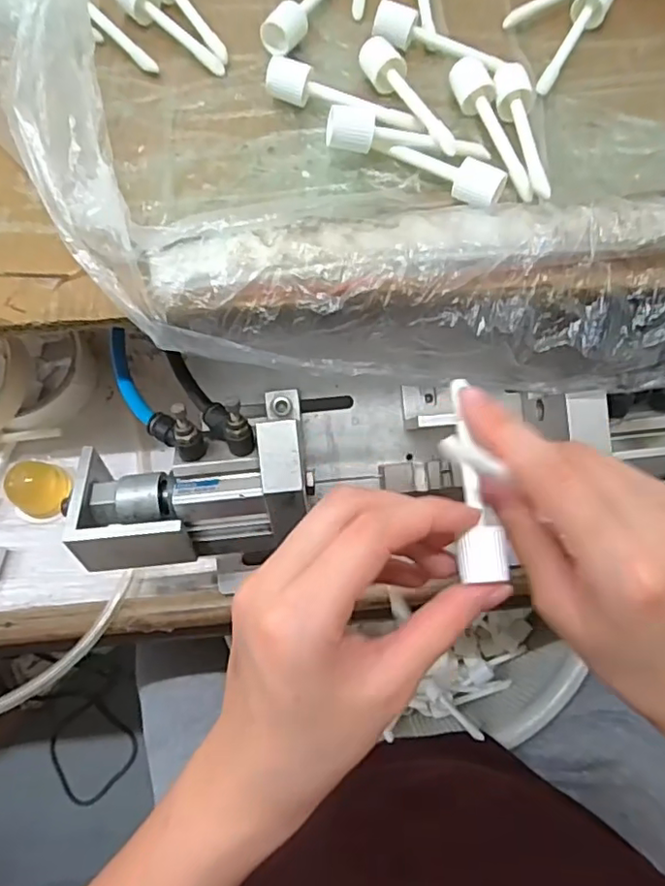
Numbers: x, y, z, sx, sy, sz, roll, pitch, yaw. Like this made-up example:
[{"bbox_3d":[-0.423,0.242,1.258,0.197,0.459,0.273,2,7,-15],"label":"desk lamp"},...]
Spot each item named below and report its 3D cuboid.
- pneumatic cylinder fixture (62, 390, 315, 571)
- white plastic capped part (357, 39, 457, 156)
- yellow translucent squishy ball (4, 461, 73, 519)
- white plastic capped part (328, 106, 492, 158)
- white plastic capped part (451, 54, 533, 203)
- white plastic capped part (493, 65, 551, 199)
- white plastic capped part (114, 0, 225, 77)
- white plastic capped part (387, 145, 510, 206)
[{"bbox_3d":[-0.078,0.016,0.313,0.131,0.061,0.084,-12,73,-2],"label":"pneumatic cylinder fixture"},{"bbox_3d":[0.041,-0.174,0.297,0.018,0.016,0.083,-31,74,-8],"label":"white plastic capped part"},{"bbox_3d":[-0.192,0.029,0.381,0.030,0.032,0.034,30,76,10],"label":"yellow translucent squishy ball"},{"bbox_3d":[0.038,-0.148,0.283,0.082,0.015,0.018,2,68,-14],"label":"white plastic capped part"},{"bbox_3d":[0.079,-0.157,0.291,0.019,0.016,0.082,-12,73,-2],"label":"white plastic capped part"},{"bbox_3d":[0.095,-0.154,0.291,0.017,0.013,0.085,-5,72,0],"label":"white plastic capped part"},{"bbox_3d":[-0.090,-0.229,0.320,0.081,0.017,0.017,43,78,13],"label":"white plastic capped part"},{"bbox_3d":[0.054,-0.130,0.279,0.057,0.016,0.015,34,76,11],"label":"white plastic capped part"}]

